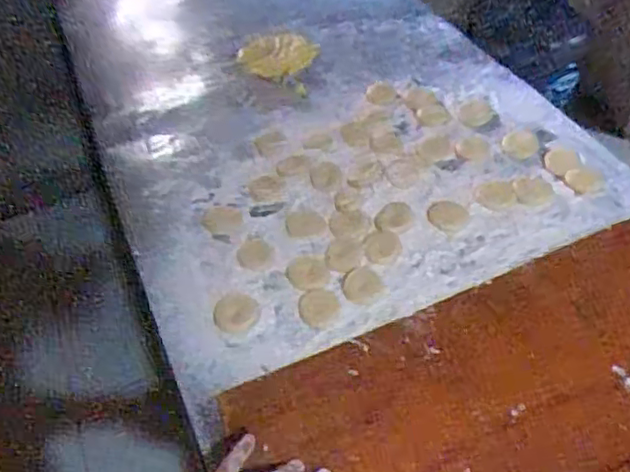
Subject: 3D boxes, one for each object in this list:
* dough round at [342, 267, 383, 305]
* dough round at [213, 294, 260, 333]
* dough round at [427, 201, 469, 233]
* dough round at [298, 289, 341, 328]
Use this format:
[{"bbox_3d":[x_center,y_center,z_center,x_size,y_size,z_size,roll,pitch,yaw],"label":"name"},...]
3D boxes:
[{"bbox_3d":[0.054,0.056,0.737,0.043,0.004,0.050,-9,46,-2],"label":"dough round"},{"bbox_3d":[-0.090,0.091,0.744,0.053,0.014,0.053,-3,47,4],"label":"dough round"},{"bbox_3d":[0.164,-0.026,0.794,0.048,0.009,0.051,-3,47,4],"label":"dough round"},{"bbox_3d":[0.006,0.083,0.730,0.045,0.004,0.051,-18,47,-10],"label":"dough round"}]

